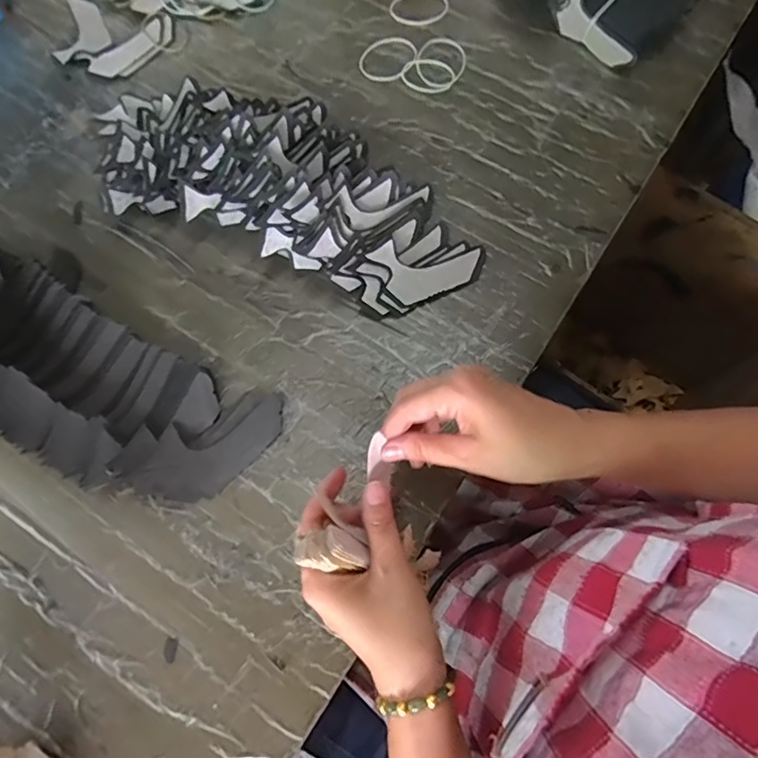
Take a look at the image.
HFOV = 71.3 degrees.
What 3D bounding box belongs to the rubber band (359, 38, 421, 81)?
[{"bbox_3d":[0.010,-0.338,0.555,0.054,0.004,0.063,30,74,9],"label":"rubber band"}]

